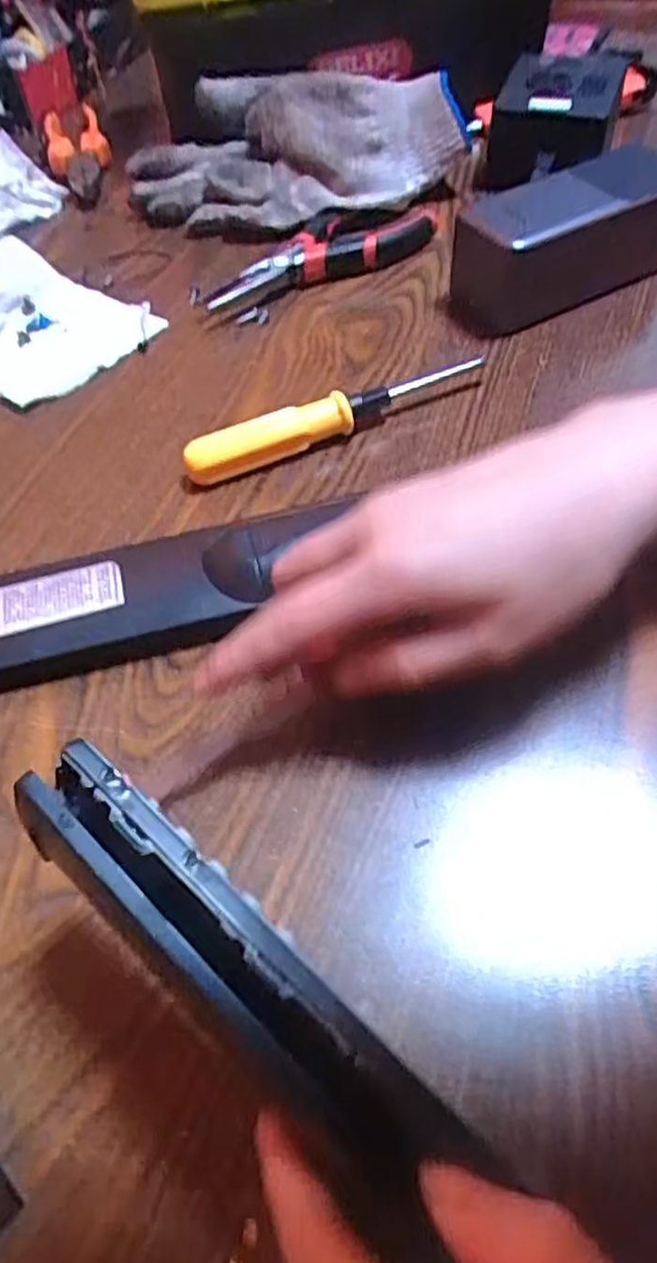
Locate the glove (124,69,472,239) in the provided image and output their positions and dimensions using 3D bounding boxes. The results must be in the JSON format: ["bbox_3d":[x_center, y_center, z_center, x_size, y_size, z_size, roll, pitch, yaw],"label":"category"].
[{"bbox_3d":[-0.024,-0.336,0.529,0.232,0.081,0.126,-8,54,-1],"label":"glove"}]

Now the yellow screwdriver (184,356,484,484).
[{"bbox_3d":[0.006,-0.105,0.361,0.156,0.018,0.017,-19,54,-14],"label":"yellow screwdriver"}]

